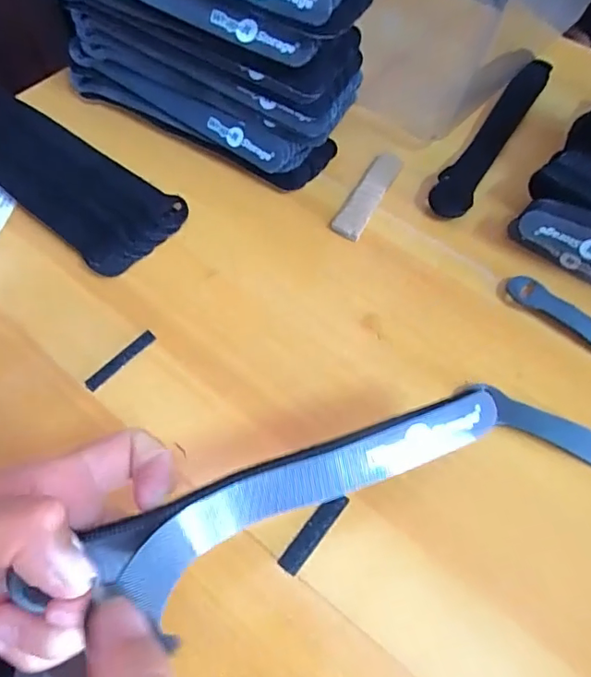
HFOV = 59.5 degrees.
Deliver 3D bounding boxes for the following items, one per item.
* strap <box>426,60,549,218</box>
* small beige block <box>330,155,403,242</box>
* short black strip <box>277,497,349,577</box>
[{"bbox_3d":[0.158,-0.166,0.407,0.027,0.014,0.203,29,64,14],"label":"strap"},{"bbox_3d":[0.053,-0.106,0.374,0.022,0.008,0.090,25,63,12],"label":"small beige block"},{"bbox_3d":[0.010,0.096,0.258,0.010,0.004,0.045,37,66,17],"label":"short black strip"}]

